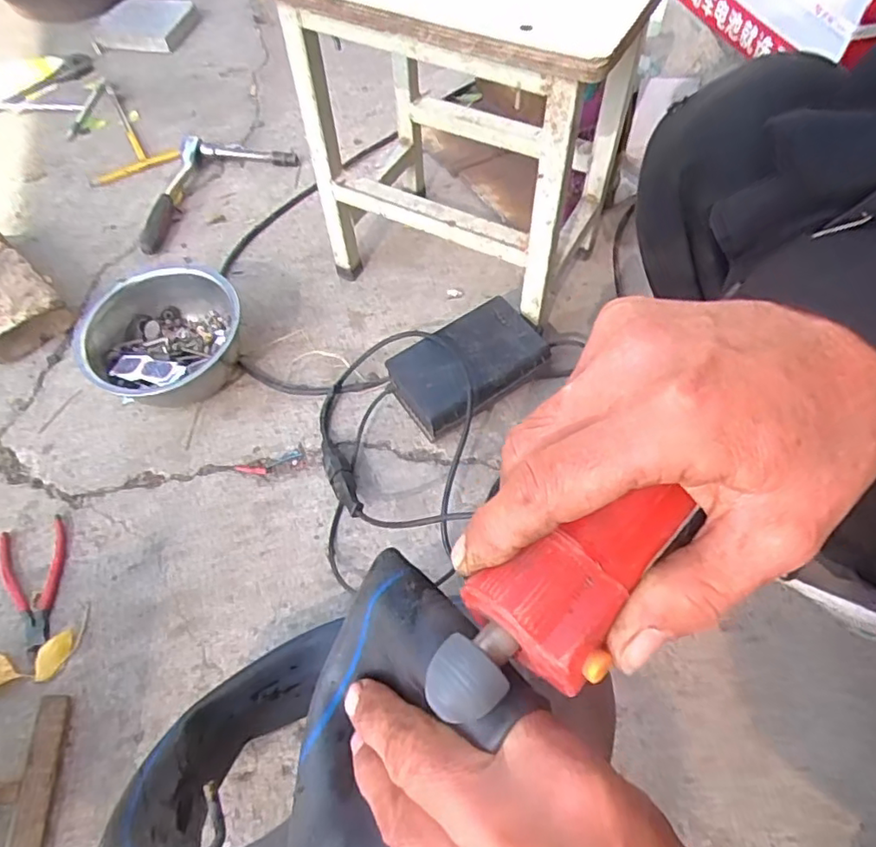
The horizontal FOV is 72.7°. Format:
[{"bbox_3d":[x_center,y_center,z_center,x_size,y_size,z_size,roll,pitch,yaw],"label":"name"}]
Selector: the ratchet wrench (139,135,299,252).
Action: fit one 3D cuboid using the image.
[{"bbox_3d":[-0.348,-0.363,0.878,0.129,0.041,0.280,37,69,22],"label":"ratchet wrench"}]

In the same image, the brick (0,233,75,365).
[{"bbox_3d":[-0.566,-0.171,0.764,0.107,0.052,0.205,-40,65,-19],"label":"brick"}]

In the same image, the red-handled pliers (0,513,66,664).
[{"bbox_3d":[-0.399,0.161,0.590,0.065,0.008,0.136,-22,61,-9],"label":"red-handled pliers"}]

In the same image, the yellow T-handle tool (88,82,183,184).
[{"bbox_3d":[-0.507,-0.478,0.970,0.135,0.026,0.241,-21,60,-8],"label":"yellow T-handle tool"}]

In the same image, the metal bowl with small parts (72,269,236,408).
[{"bbox_3d":[-0.310,-0.099,0.682,0.169,0.102,0.151,-26,62,-17],"label":"metal bowl with small parts"}]

